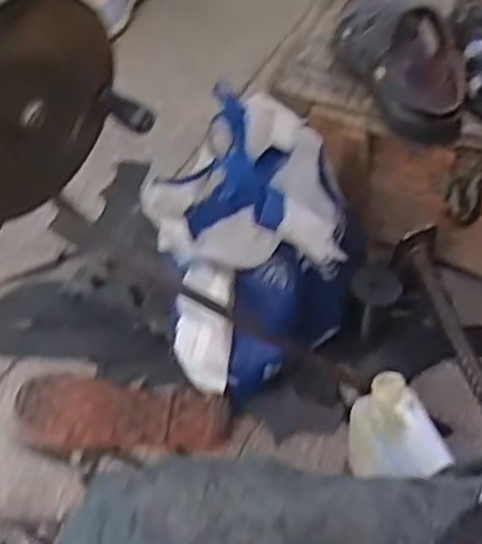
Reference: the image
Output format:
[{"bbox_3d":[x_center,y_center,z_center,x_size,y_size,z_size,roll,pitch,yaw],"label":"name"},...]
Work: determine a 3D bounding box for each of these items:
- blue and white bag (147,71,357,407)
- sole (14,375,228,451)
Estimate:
[{"bbox_3d":[0.018,-0.014,0.830,0.206,0.290,0.167,-2,50,0],"label":"blue and white bag"},{"bbox_3d":[-0.133,0.157,0.877,0.242,0.022,0.095,6,50,8],"label":"sole"}]

